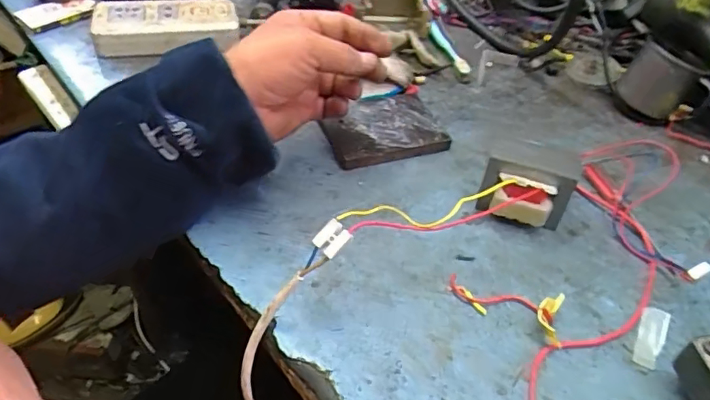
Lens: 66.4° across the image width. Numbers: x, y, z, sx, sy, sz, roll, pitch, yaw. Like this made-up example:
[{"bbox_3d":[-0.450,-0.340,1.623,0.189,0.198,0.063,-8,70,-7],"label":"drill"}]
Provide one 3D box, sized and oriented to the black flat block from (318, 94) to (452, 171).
[{"bbox_3d":[0.023,-0.066,0.504,0.104,0.017,0.083,-15,47,-20],"label":"black flat block"}]

